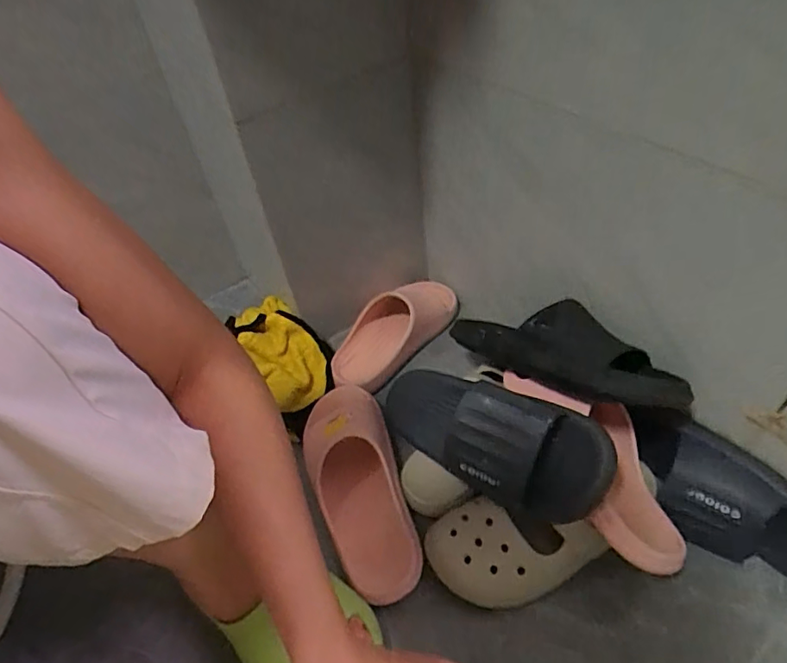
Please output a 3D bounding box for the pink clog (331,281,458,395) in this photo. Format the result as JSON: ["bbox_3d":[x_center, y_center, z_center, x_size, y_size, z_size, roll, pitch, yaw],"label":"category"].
[{"bbox_3d":[0.003,-0.003,0.733,0.089,0.071,0.226,32,58,32],"label":"pink clog"}]

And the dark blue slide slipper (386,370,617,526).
[{"bbox_3d":[0.084,0.102,0.531,0.096,0.113,0.264,-41,33,-28],"label":"dark blue slide slipper"}]

